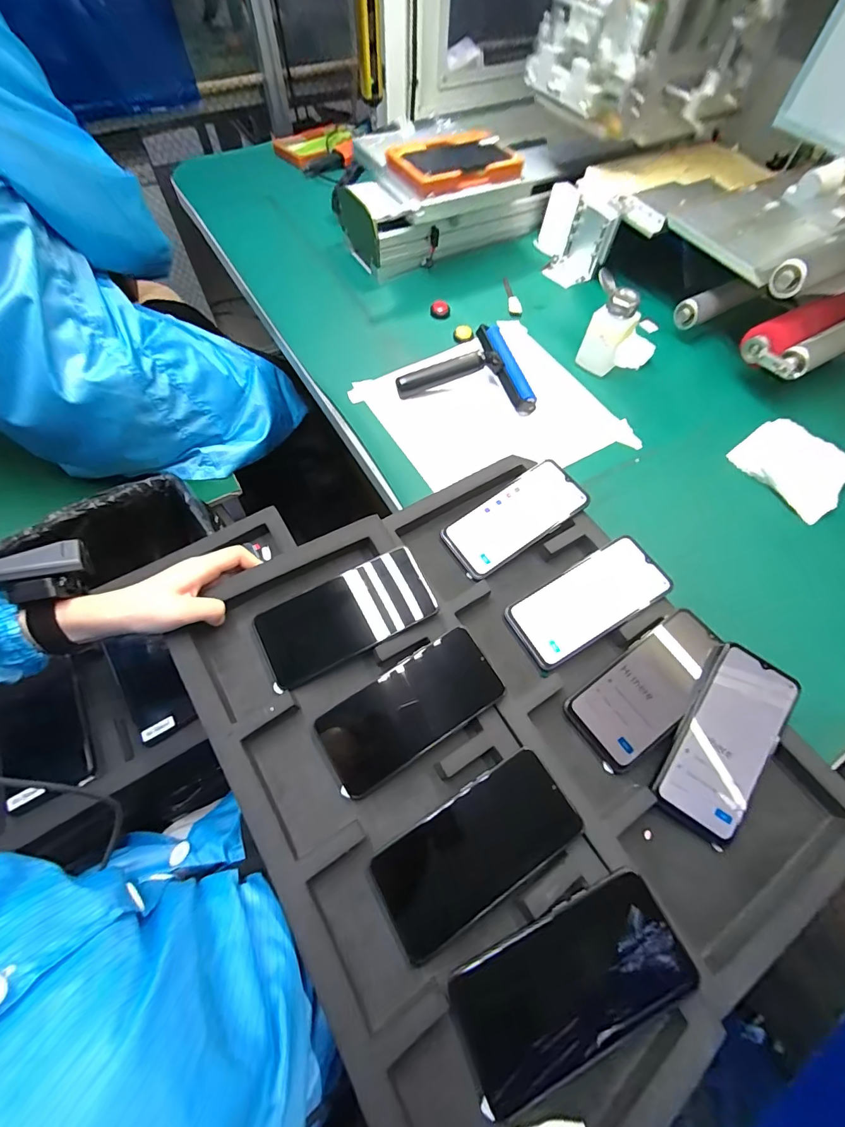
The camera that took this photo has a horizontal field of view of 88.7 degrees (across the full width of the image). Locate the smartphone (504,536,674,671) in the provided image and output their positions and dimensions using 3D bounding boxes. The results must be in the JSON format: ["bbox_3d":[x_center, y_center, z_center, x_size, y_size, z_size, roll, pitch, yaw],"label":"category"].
[{"bbox_3d":[0.173,0.038,0.454,0.161,0.008,0.076,-31,68,-5],"label":"smartphone"}]

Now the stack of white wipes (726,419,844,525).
[{"bbox_3d":[0.497,-0.133,0.574,0.117,0.024,0.132,-35,70,-14],"label":"stack of white wipes"}]

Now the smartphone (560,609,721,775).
[{"bbox_3d":[0.220,0.117,0.415,0.162,0.011,0.077,-37,67,-7],"label":"smartphone"}]

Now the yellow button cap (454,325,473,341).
[{"bbox_3d":[0.064,-0.363,0.679,0.026,0.008,0.027,0,65,1],"label":"yellow button cap"}]

